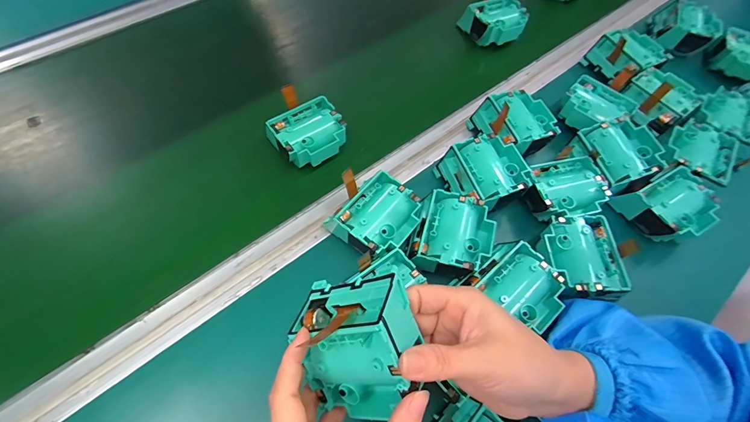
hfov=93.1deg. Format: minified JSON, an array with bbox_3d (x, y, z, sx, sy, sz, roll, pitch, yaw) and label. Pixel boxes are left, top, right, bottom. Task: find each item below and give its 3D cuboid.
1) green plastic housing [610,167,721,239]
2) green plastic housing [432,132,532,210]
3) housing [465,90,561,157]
[{"bbox_3d":[0.309,-0.003,0.374,0.082,0.032,0.064,-18,64,-13],"label":"green plastic housing"},{"bbox_3d":[0.117,-0.039,0.386,0.071,0.046,0.076,-23,65,-15],"label":"green plastic housing"},{"bbox_3d":[0.166,-0.100,0.422,0.077,0.043,0.078,-20,65,-14],"label":"housing"}]

